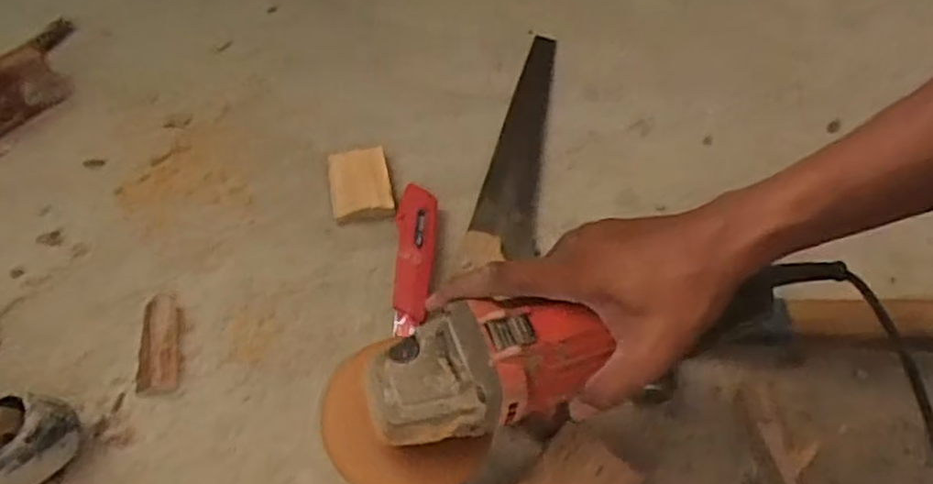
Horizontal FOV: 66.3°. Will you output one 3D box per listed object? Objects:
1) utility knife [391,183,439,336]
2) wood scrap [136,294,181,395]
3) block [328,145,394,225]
[{"bbox_3d":[-0.042,0.014,0.580,0.031,0.022,0.134,2,53,0],"label":"utility knife"},{"bbox_3d":[-0.230,0.075,0.539,0.031,0.018,0.086,-9,54,-8],"label":"wood scrap"},{"bbox_3d":[-0.093,-0.049,0.624,0.052,0.017,0.074,-9,54,-8],"label":"block"}]

